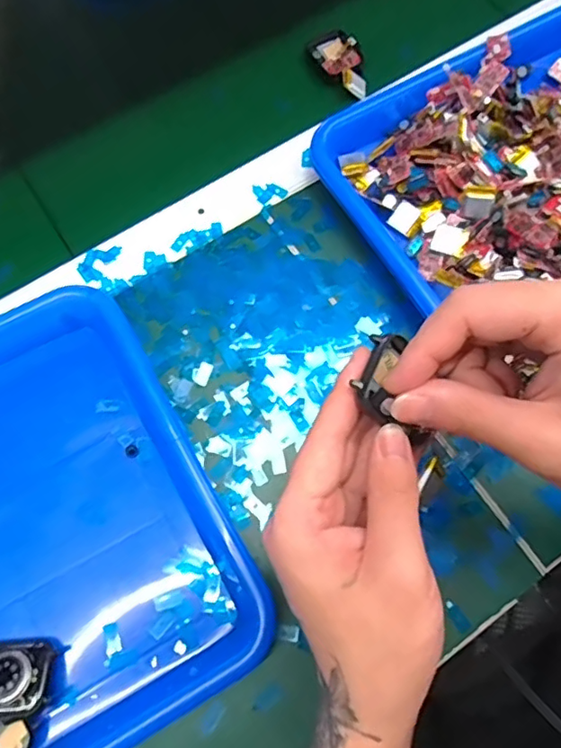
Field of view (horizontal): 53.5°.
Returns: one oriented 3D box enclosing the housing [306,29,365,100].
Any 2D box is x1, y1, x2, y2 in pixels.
[{"bbox_3d":[0.052,-0.250,0.447,0.037,0.010,0.065,-34,76,-12],"label":"housing"}]

